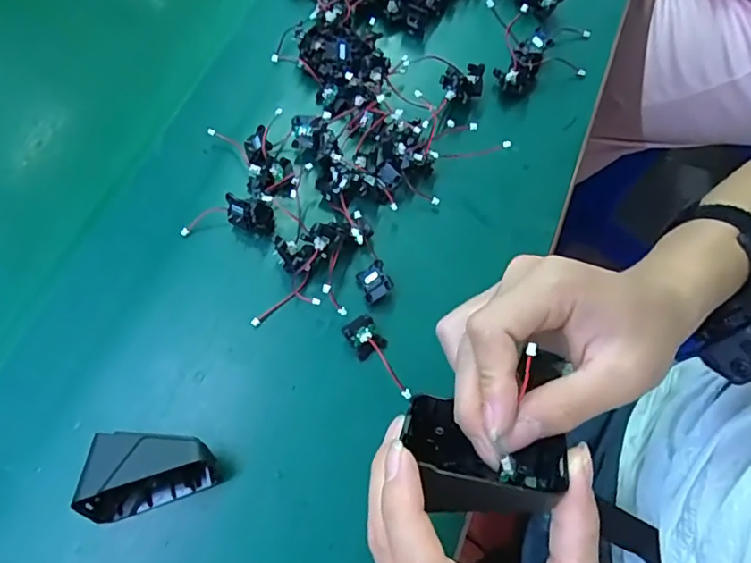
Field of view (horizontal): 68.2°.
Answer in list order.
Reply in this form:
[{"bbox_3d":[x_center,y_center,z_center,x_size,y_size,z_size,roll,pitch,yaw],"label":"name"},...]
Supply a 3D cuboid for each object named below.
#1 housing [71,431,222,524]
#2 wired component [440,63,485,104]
[{"bbox_3d":[-0.121,0.107,0.301,0.062,0.044,0.043,4,65,-1],"label":"housing"},{"bbox_3d":[0.067,-0.149,0.424,0.032,0.024,0.026,-24,68,-13],"label":"wired component"}]

